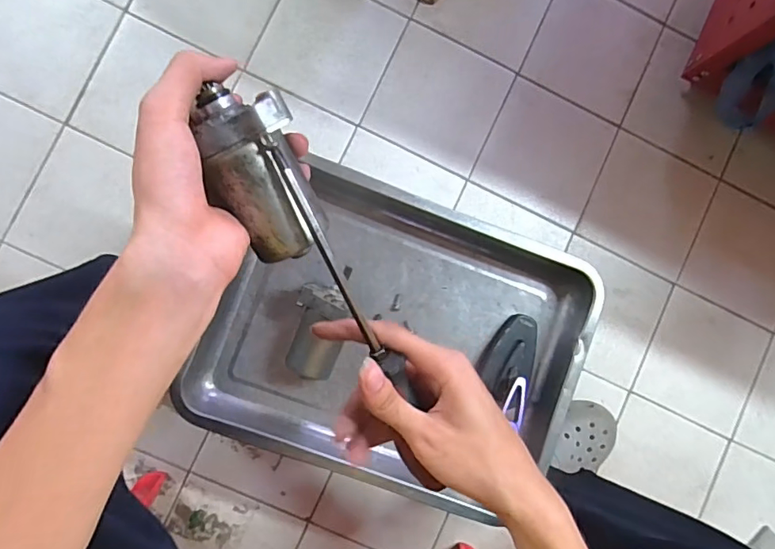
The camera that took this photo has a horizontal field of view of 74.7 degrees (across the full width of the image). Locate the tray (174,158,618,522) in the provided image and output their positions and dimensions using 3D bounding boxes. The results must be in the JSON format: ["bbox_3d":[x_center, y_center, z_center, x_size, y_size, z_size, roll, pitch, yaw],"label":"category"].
[{"bbox_3d":[0.010,0.069,0.540,0.375,0.059,0.296,20,86,-4],"label":"tray"}]

